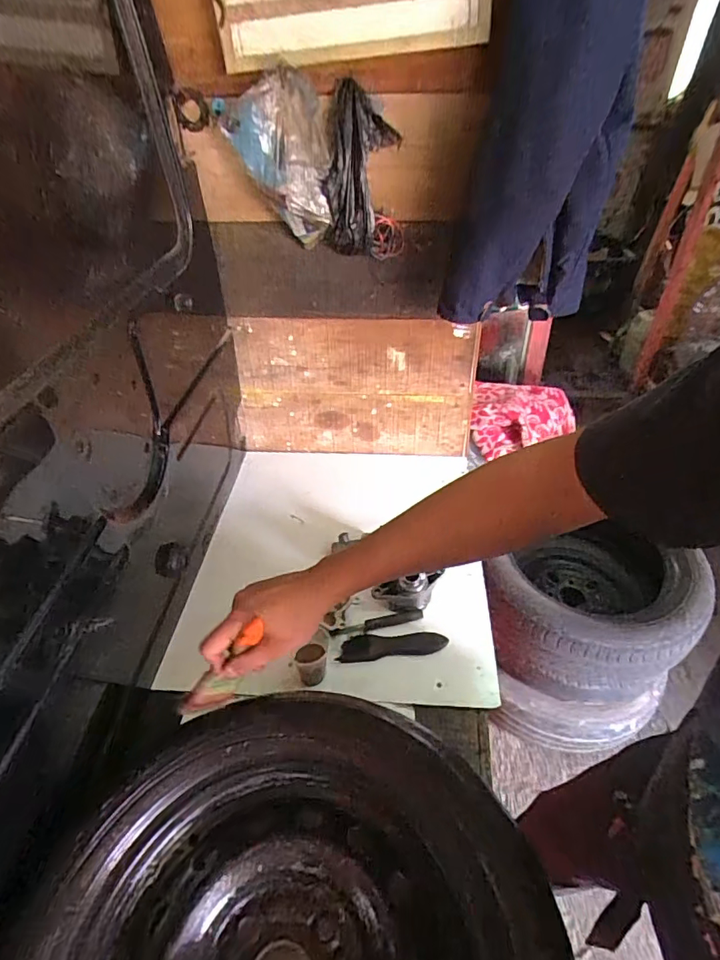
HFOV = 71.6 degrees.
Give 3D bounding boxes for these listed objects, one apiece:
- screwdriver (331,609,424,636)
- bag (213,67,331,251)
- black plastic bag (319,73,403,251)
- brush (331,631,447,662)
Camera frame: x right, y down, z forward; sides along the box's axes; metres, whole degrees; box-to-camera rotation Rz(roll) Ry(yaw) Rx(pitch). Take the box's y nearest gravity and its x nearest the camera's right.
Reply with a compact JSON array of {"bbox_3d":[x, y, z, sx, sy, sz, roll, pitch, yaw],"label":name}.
[{"bbox_3d":[0.030,0.252,0.885,0.166,0.018,0.023,-12,41,-9],"label":"screwdriver"},{"bbox_3d":[-0.141,-0.531,0.845,0.169,0.238,0.129,-10,41,-7],"label":"bag"},{"bbox_3d":[0.003,-0.516,0.851,0.123,0.263,0.059,-14,63,-11],"label":"black plastic bag"},{"bbox_3d":[0.056,0.284,0.857,0.183,0.013,0.046,-6,40,-1],"label":"brush"}]

